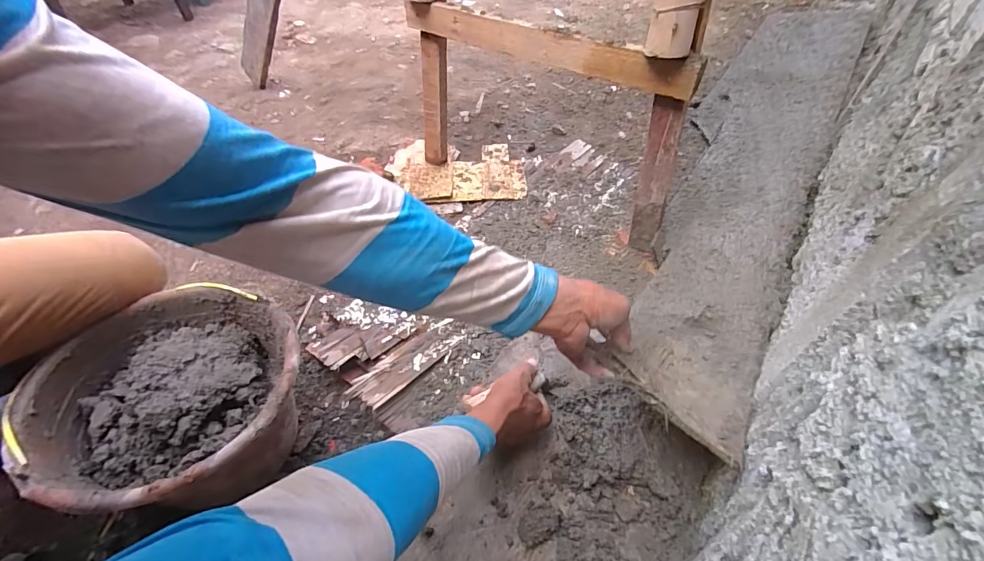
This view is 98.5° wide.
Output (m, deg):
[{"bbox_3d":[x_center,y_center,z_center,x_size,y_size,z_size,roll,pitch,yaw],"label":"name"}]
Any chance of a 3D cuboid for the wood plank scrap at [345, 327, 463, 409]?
[{"bbox_3d":[-0.138,0.132,0.686,0.073,0.015,0.182,28,44,31],"label":"wood plank scrap"}]

